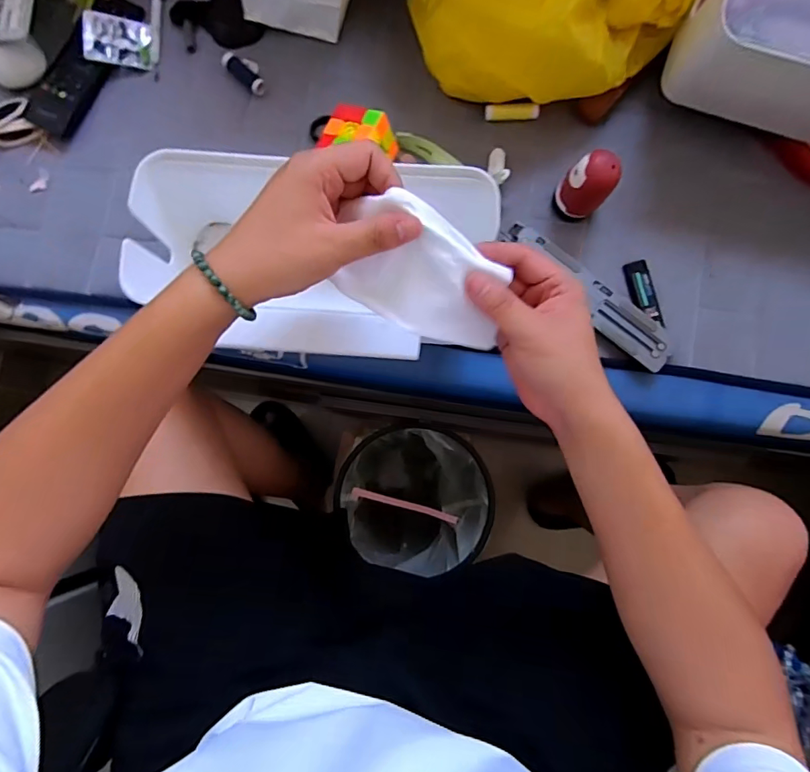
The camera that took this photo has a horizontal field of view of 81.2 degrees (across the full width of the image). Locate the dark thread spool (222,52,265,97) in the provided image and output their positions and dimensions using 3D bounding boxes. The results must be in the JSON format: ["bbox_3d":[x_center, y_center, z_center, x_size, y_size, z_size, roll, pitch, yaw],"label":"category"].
[{"bbox_3d":[-0.187,-0.363,0.548,0.058,0.014,0.018,42,85,6],"label":"dark thread spool"}]

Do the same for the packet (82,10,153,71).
[{"bbox_3d":[-0.335,-0.405,0.553,0.071,0.010,0.056,2,91,-22],"label":"packet"}]

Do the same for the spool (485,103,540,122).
[{"bbox_3d":[0.121,-0.307,0.531,0.058,0.017,0.012,7,83,2],"label":"spool"}]

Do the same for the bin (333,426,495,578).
[{"bbox_3d":[0.015,0.177,0.804,0.224,0.271,0.209,4,83,1],"label":"bin"}]

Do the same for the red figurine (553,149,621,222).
[{"bbox_3d":[0.183,-0.203,0.485,0.046,0.071,0.043,0,83,1],"label":"red figurine"}]

